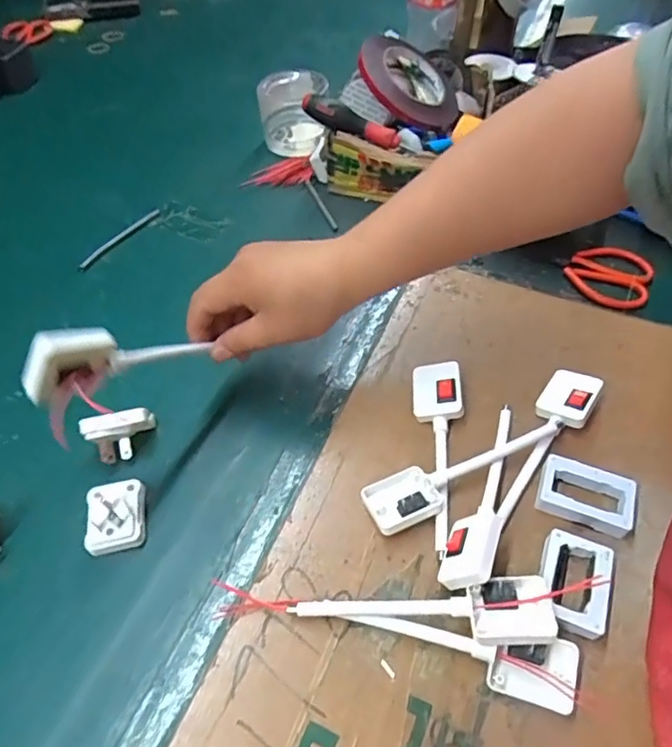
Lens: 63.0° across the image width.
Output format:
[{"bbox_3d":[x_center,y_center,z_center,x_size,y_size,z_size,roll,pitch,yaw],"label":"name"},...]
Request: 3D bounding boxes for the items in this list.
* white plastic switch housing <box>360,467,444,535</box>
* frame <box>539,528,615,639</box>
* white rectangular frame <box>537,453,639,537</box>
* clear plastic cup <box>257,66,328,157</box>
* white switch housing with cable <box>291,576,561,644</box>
[{"bbox_3d":[0.047,0.088,0.385,0.050,0.017,0.040,-20,55,-14],"label":"white plastic switch housing"},{"bbox_3d":[0.151,0.135,0.351,0.041,0.022,0.059,18,55,14],"label":"frame"},{"bbox_3d":[0.176,0.087,0.389,0.063,0.018,0.042,20,55,16],"label":"white rectangular frame"},{"bbox_3d":[-0.050,-0.318,0.669,0.084,0.070,0.065,-3,53,-2],"label":"clear plastic cup"},{"bbox_3d":[0.052,0.146,0.334,0.148,0.031,0.037,-1,53,0],"label":"white switch housing with cable"}]

